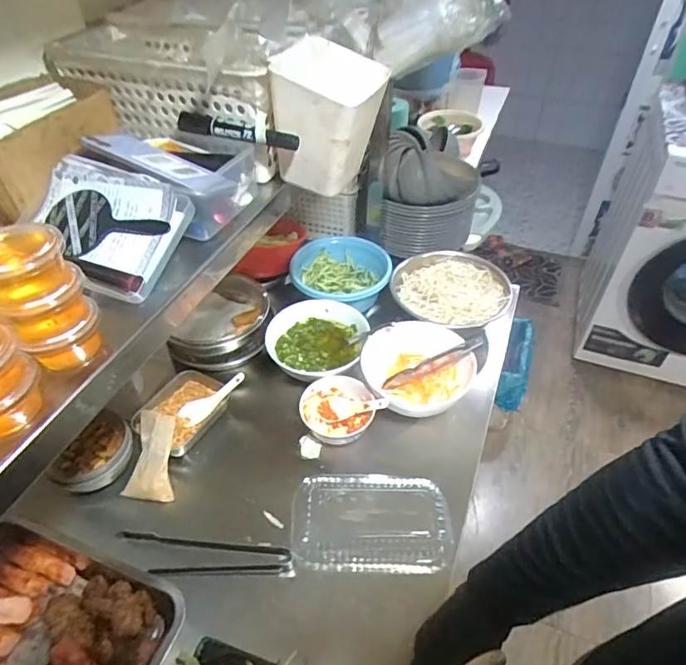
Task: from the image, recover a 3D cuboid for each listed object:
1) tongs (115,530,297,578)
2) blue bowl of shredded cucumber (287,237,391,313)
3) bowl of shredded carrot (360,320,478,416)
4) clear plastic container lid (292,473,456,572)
[{"bbox_3d":[-0.179,0.288,0.627,0.228,0.024,0.050,4,45,4],"label":"tongs"},{"bbox_3d":[-0.003,-0.111,0.976,0.182,0.064,0.191,0,45,0],"label":"blue bowl of shredded cucumber"},{"bbox_3d":[0.122,0.068,0.789,0.161,0.086,0.155,0,45,0],"label":"bowl of shredded carrot"},{"bbox_3d":[0.039,0.248,0.656,0.214,0.038,0.127,0,45,0],"label":"clear plastic container lid"}]

